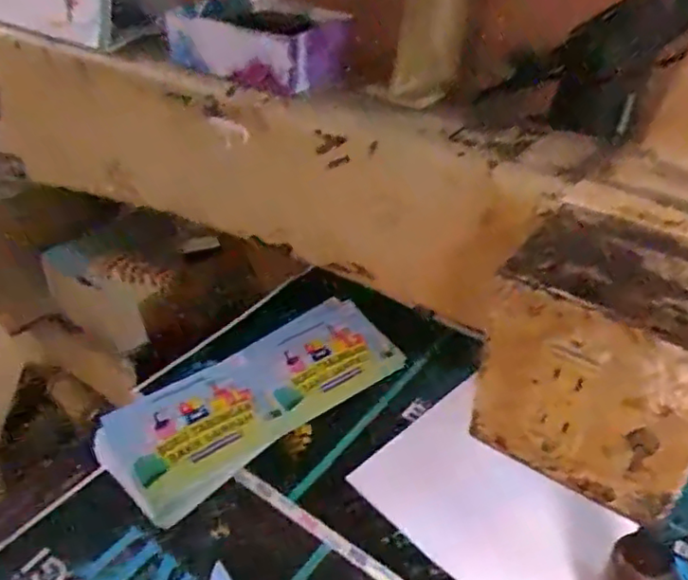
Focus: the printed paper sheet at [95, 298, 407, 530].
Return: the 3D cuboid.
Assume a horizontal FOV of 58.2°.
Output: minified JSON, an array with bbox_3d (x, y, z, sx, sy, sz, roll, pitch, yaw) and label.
[{"bbox_3d":[-0.086,0.107,0.639,0.312,0.012,0.118,-28,63,-32],"label":"printed paper sheet"}]

